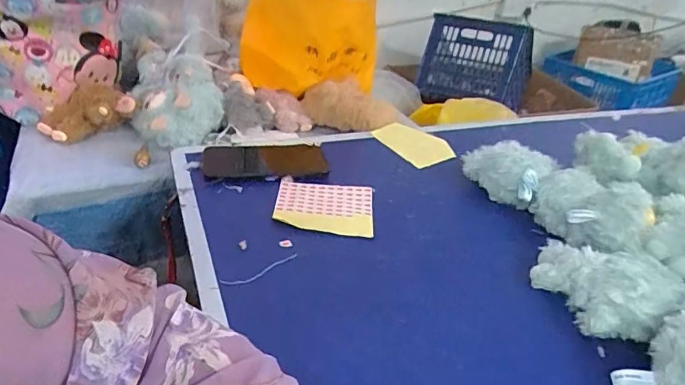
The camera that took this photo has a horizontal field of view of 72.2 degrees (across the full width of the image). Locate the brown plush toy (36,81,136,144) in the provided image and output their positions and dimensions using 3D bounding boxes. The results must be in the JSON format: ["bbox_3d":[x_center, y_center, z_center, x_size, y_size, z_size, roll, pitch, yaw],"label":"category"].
[{"bbox_3d":[-0.397,-0.115,0.722,0.100,0.067,0.115,27,38,28],"label":"brown plush toy"}]

